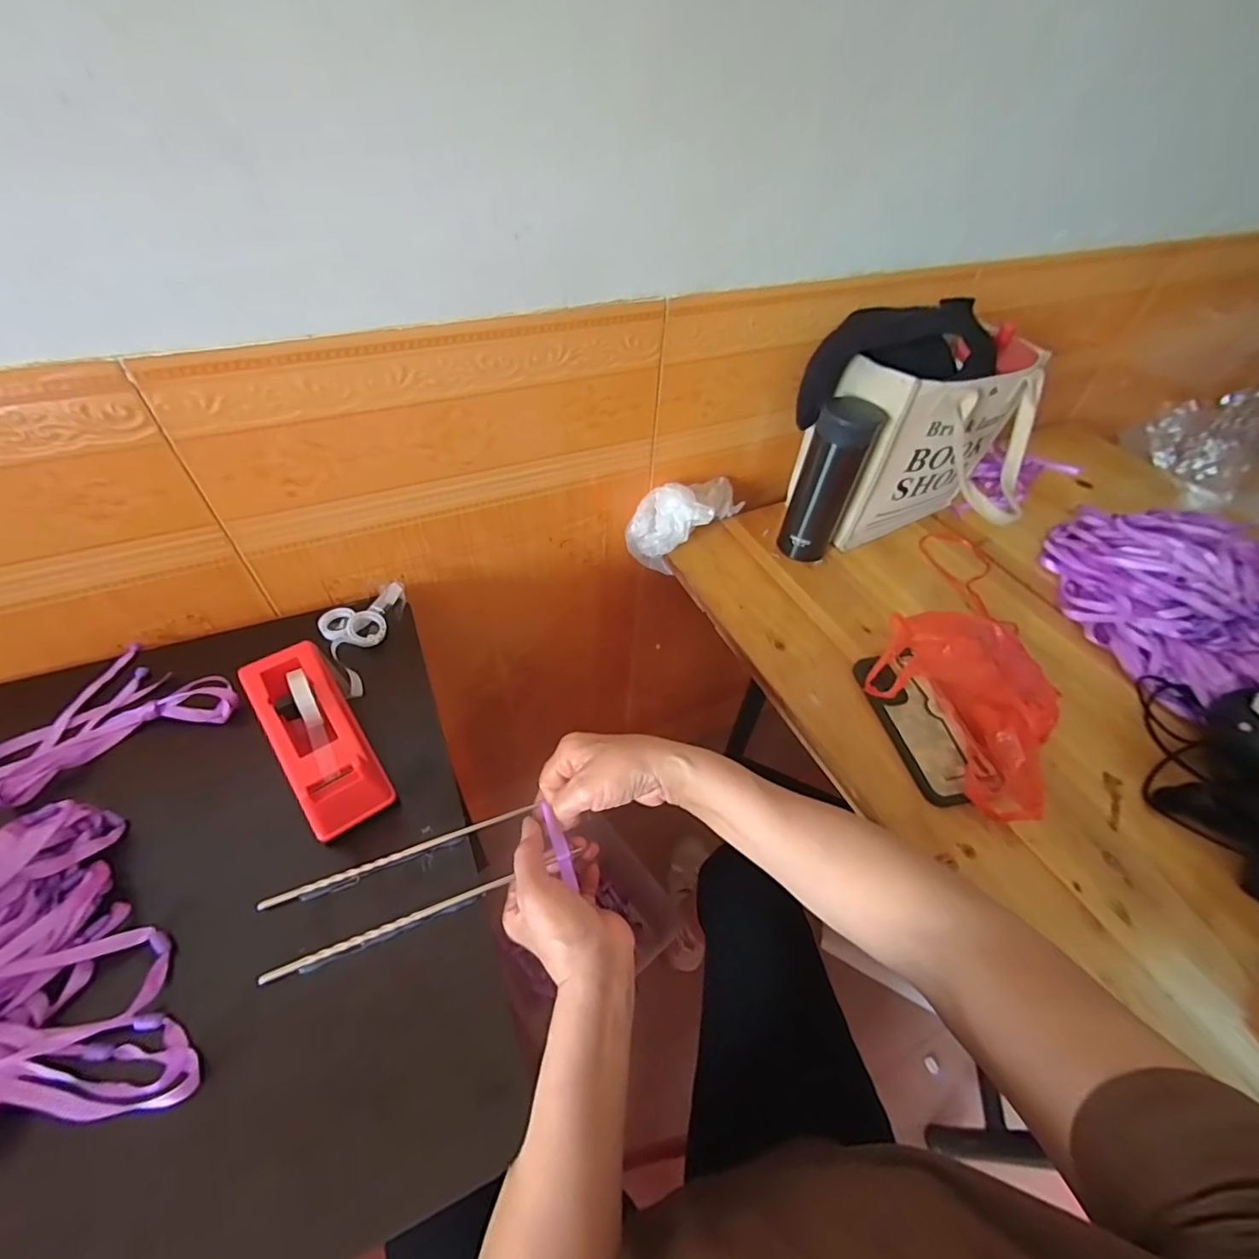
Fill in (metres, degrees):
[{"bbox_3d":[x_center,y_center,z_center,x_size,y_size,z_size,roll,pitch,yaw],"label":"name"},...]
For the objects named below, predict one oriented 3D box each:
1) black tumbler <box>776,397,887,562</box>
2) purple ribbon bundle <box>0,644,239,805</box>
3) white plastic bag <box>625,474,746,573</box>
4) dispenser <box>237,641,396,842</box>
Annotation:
[{"bbox_3d":[0.235,-0.171,0.657,0.061,0.191,0.057,3,48,-4],"label":"black tumbler"},{"bbox_3d":[-0.446,0.087,0.463,0.150,0.026,0.155,3,48,-4],"label":"purple ribbon bundle"},{"bbox_3d":[0.072,-0.143,0.727,0.092,0.123,0.157,31,54,22],"label":"white plastic bag"},{"bbox_3d":[-0.253,0.086,0.445,0.063,0.077,0.153,-27,57,-27],"label":"dispenser"}]

